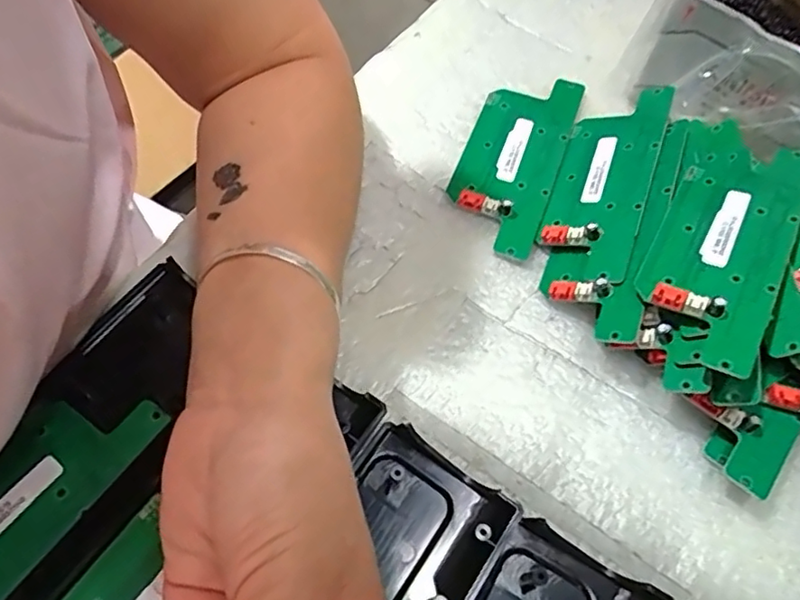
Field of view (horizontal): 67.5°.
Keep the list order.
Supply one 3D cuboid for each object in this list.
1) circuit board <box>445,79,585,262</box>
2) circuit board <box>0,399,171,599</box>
[{"bbox_3d":[0.065,-0.086,0.345,0.054,0.011,0.133,21,63,8],"label":"circuit board"},{"bbox_3d":[-0.159,0.086,0.234,0.046,0.007,0.134,33,66,14],"label":"circuit board"}]

